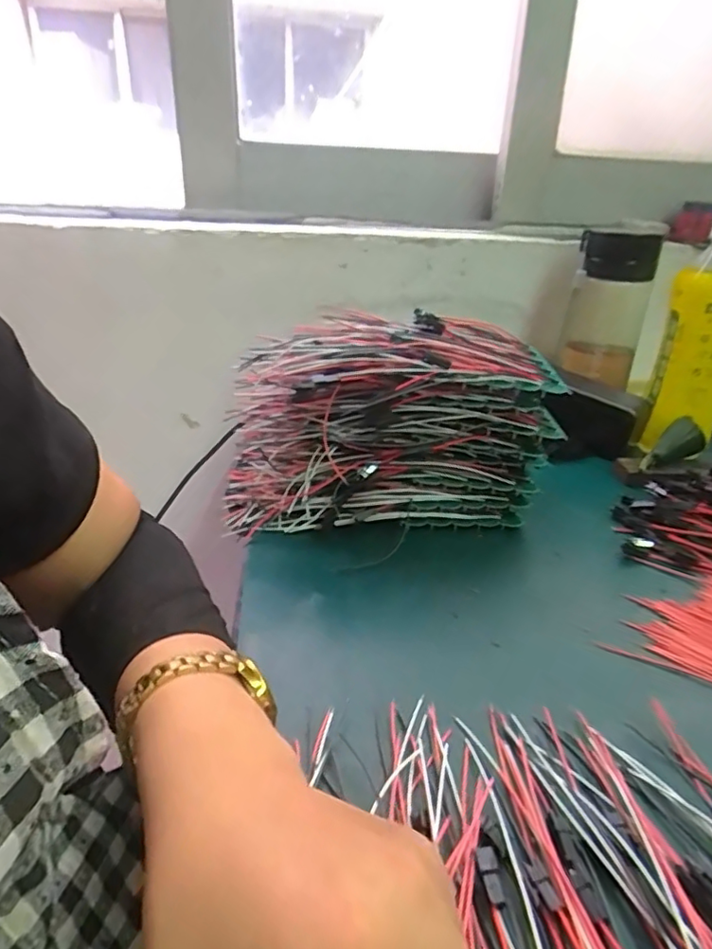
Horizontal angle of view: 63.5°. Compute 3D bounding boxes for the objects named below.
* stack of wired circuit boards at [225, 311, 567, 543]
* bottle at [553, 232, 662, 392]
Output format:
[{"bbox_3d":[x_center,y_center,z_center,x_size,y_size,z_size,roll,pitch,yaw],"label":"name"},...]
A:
[{"bbox_3d":[0.023,-0.033,0.429,0.236,0.136,0.083,-3,27,-9],"label":"stack of wired circuit boards"},{"bbox_3d":[0.252,-0.168,0.580,0.073,0.147,0.056,11,27,20],"label":"bottle"}]

